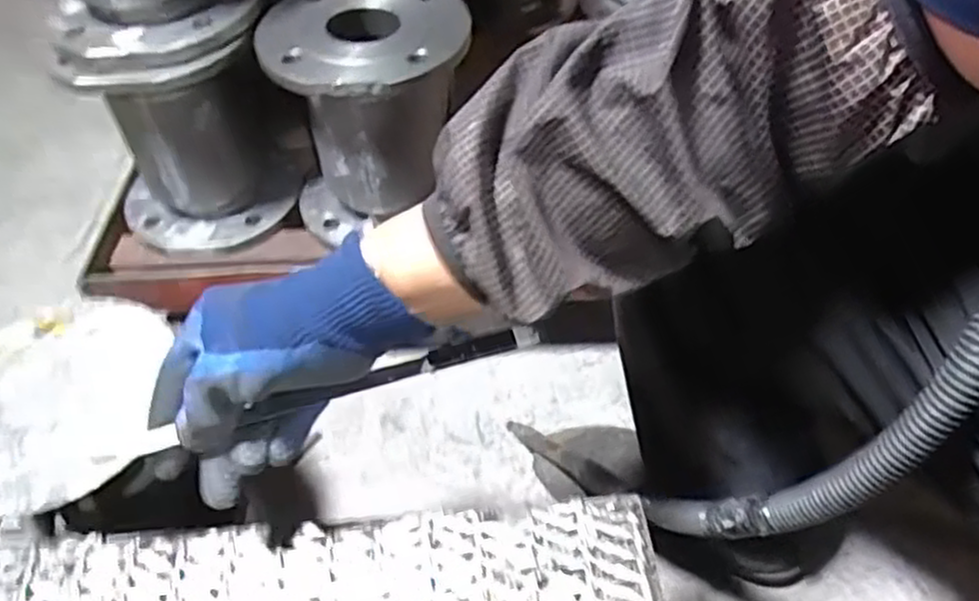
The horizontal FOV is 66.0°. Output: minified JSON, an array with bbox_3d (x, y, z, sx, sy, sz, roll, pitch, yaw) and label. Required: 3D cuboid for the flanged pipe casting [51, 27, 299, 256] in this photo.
[{"bbox_3d":[-0.288,-0.163,0.722,0.169,0.203,0.169,-16,48,-13],"label":"flanged pipe casting"}]

